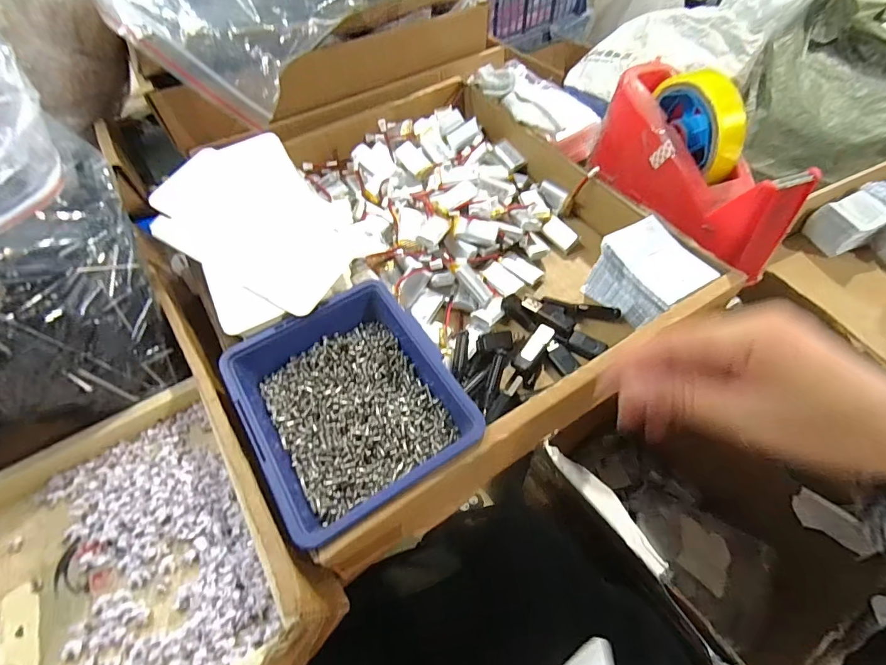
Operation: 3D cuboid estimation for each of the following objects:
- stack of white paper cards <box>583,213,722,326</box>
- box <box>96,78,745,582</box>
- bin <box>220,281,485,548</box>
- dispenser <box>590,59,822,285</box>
[{"bbox_3d":[0.165,-0.046,0.347,0.057,0.046,0.072,-31,60,-17],"label":"stack of white paper cards"},{"bbox_3d":[-0.028,-0.072,0.362,0.365,0.088,0.367,-30,60,-17],"label":"box"},{"bbox_3d":[-0.059,0.045,0.282,0.120,0.043,0.137,-29,59,-16],"label":"bin"},{"bbox_3d":[0.203,-0.147,0.364,0.073,0.095,0.204,-12,56,-6],"label":"dispenser"}]

